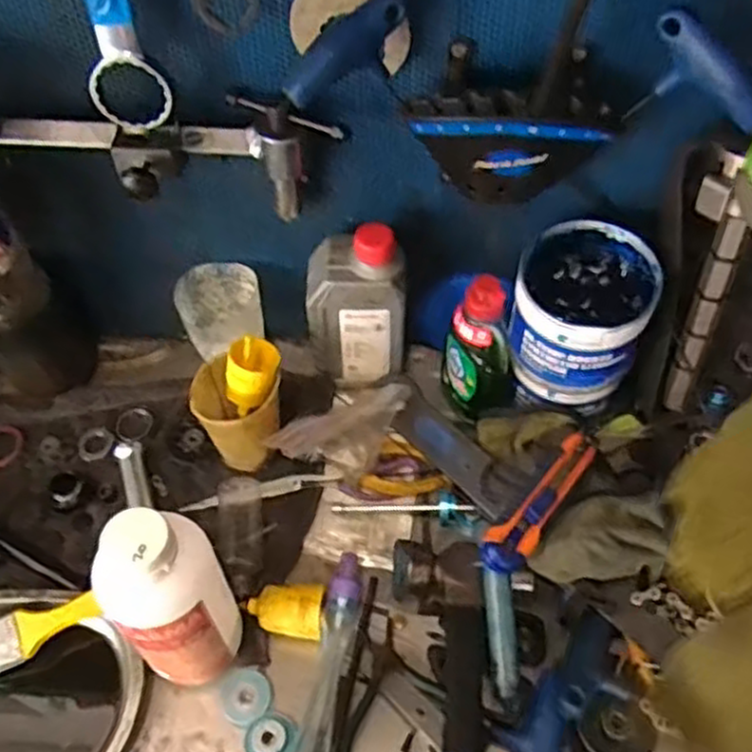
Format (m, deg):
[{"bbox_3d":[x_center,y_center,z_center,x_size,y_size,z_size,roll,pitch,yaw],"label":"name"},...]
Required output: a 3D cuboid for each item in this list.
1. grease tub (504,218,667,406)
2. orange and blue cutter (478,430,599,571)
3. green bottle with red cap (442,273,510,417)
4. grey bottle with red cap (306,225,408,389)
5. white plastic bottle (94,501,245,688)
[{"bbox_3d":[0.157,-0.043,0.601,0.097,0.115,0.099,-1,55,1],"label":"grease tub"},{"bbox_3d":[0.127,0.093,0.578,0.030,0.031,0.139,33,62,22],"label":"orange and blue cutter"},{"bbox_3d":[0.084,-0.020,0.637,0.056,0.145,0.050,7,56,6],"label":"green bottle with red cap"},{"bbox_3d":[-0.016,-0.058,0.652,0.085,0.166,0.049,3,55,4],"label":"grey bottle with red cap"},{"bbox_3d":[-0.133,0.149,0.505,0.077,0.178,0.063,-36,62,-21],"label":"white plastic bottle"}]

